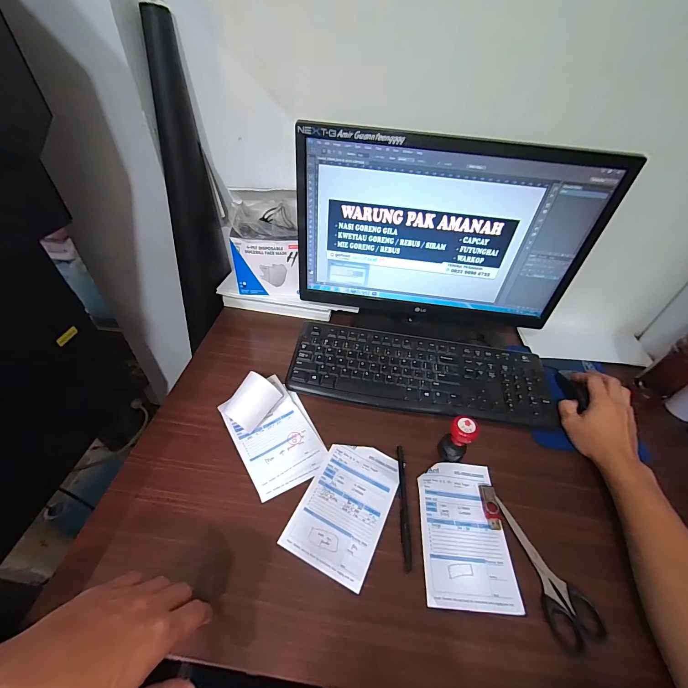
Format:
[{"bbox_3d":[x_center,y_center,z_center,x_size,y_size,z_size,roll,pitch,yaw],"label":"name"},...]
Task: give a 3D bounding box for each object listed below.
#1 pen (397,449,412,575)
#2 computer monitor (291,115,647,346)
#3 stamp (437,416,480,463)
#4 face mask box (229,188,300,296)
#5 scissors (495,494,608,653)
[{"bbox_3d":[0.078,0.205,0.412,0.011,0.005,0.147,5,46,-1],"label":"pen"},{"bbox_3d":[0.146,-0.157,0.510,0.432,0.284,0.070,9,46,3],"label":"computer monitor"},{"bbox_3d":[0.159,0.132,0.440,0.037,0.067,0.036,28,51,19],"label":"stamp"},{"bbox_3d":[-0.144,-0.176,0.589,0.110,0.161,0.096,5,49,-1],"label":"face mask box"},{"bbox_3d":[0.239,0.260,0.375,0.056,0.008,0.148,-6,47,-11],"label":"scissors"}]

